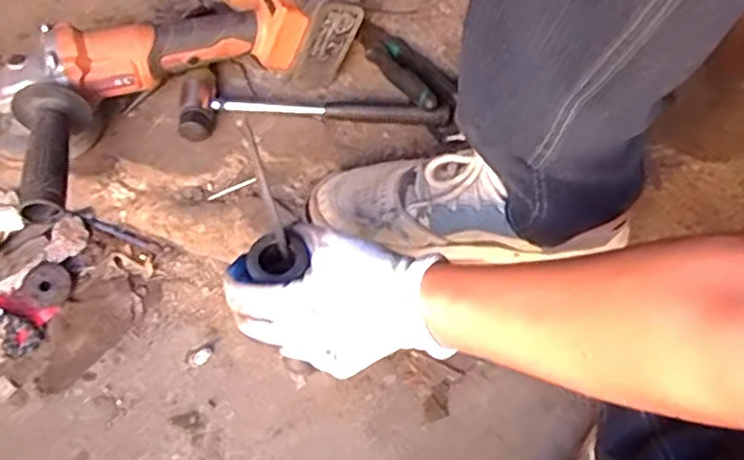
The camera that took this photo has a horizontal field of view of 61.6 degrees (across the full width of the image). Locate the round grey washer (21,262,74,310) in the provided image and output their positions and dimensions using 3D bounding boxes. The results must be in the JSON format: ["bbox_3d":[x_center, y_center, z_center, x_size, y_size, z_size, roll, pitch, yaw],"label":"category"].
[{"bbox_3d":[-0.316,0.053,0.607,0.043,0.007,0.043,3,75,-10],"label":"round grey washer"}]

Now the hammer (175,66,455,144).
[{"bbox_3d":[-0.062,-0.133,0.641,0.267,0.038,0.074,-5,59,-6],"label":"hammer"}]

